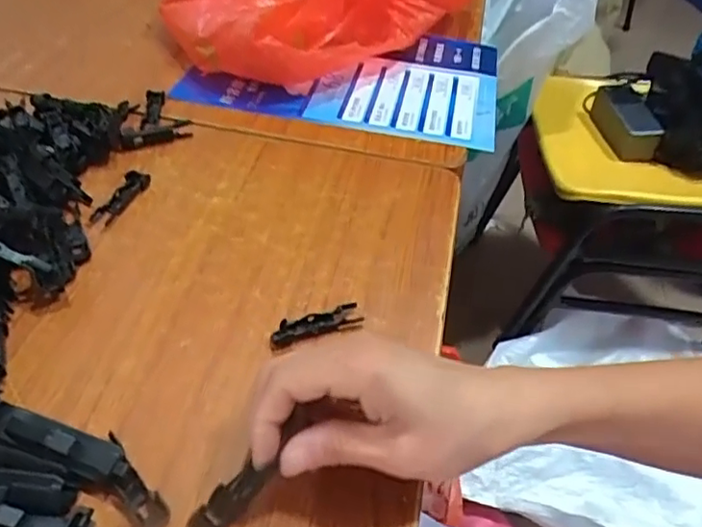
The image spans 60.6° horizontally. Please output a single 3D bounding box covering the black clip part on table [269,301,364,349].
[{"bbox_3d":[-0.020,0.036,0.352,0.055,0.007,0.016,-13,48,-17],"label":"black clip part on table"}]

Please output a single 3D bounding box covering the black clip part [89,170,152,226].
[{"bbox_3d":[-0.161,-0.046,0.422,0.019,0.006,0.054,13,46,7],"label":"black clip part"}]

